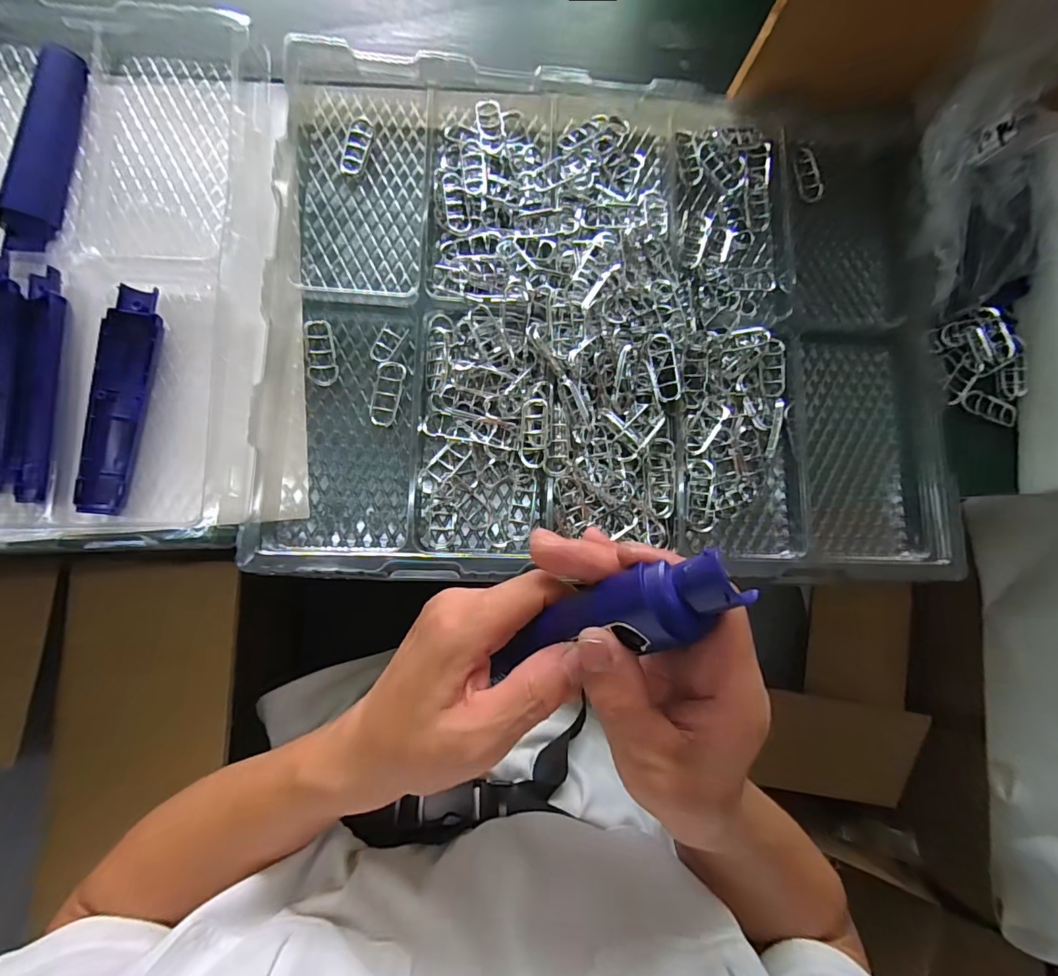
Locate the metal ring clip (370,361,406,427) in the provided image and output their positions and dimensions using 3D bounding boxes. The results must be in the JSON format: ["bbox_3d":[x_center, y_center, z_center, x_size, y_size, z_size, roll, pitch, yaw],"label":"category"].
[{"bbox_3d":[-0.113,-0.075,0.386,0.023,0.004,0.054,8,81,-4],"label":"metal ring clip"}]

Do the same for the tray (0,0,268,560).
[{"bbox_3d":[-0.513,-0.169,0.364,0.599,0.056,0.450,-1,82,-5],"label":"tray"}]

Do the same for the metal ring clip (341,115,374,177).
[{"bbox_3d":[-0.145,-0.291,0.409,0.022,0.004,0.058,12,81,-3],"label":"metal ring clip"}]

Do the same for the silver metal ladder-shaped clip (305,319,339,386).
[{"bbox_3d":[-0.166,-0.108,0.384,0.023,0.007,0.056,-10,83,-7],"label":"silver metal ladder-shaped clip"}]

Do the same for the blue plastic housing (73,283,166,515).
[{"bbox_3d":[-0.306,-0.066,0.358,0.037,0.013,0.167,8,81,-4],"label":"blue plastic housing"}]

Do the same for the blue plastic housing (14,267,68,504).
[{"bbox_3d":[-0.357,-0.076,0.350,0.028,0.014,0.170,0,82,-5],"label":"blue plastic housing"}]

